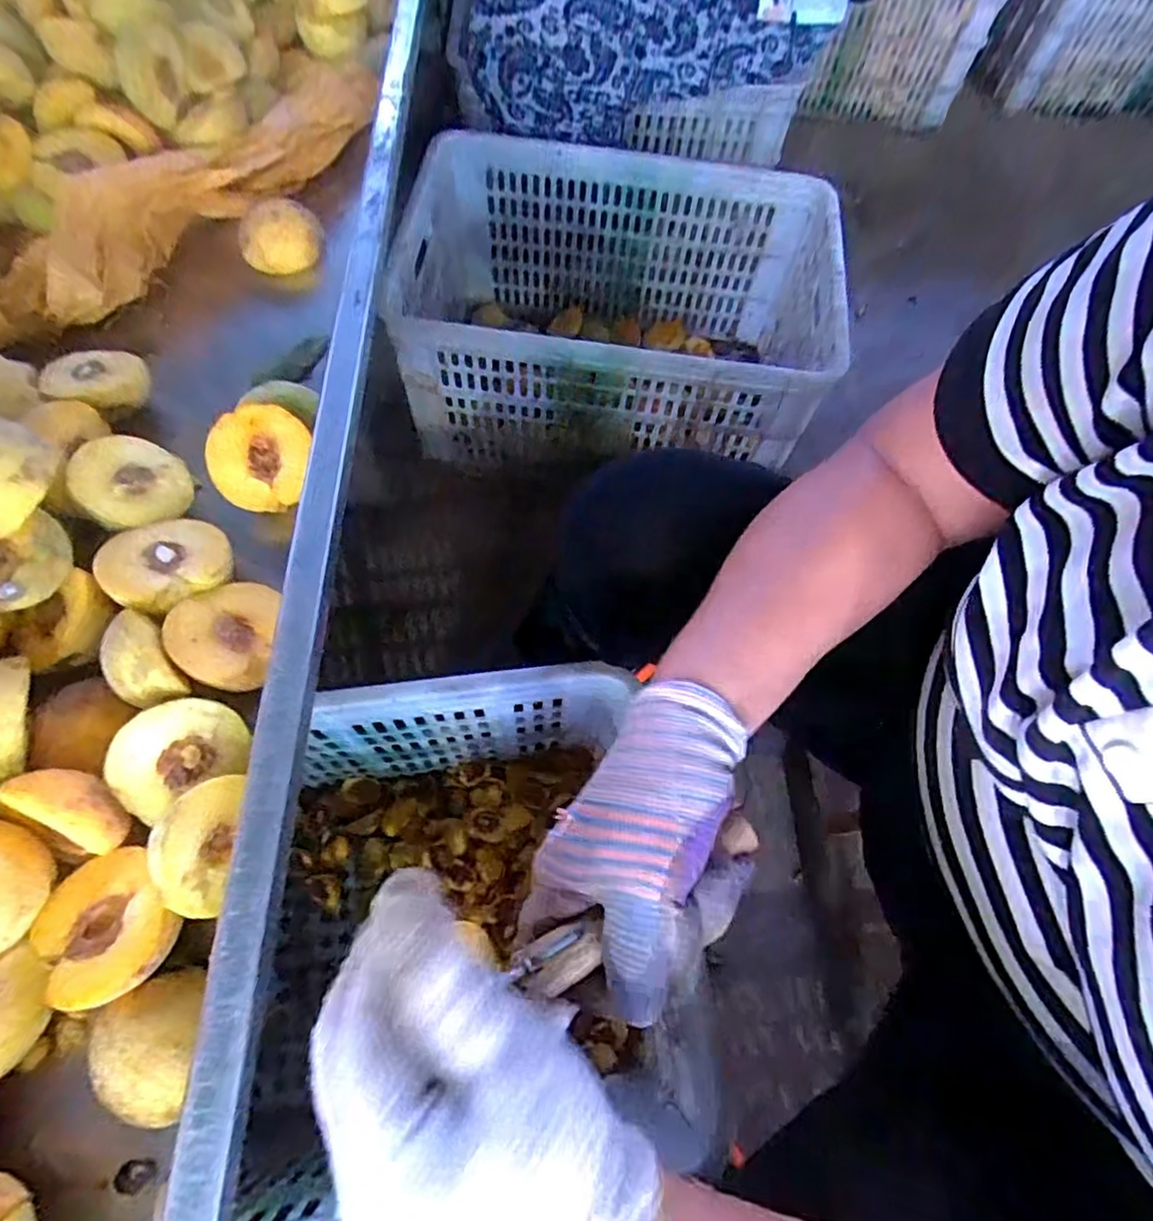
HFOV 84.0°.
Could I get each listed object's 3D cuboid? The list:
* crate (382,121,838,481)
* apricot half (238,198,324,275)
[{"bbox_3d":[0.056,-0.383,0.877,0.535,0.268,0.358,6,66,1],"label":"crate"},{"bbox_3d":[-0.243,-0.307,0.529,0.064,0.052,0.023,-20,25,-5],"label":"apricot half"}]

